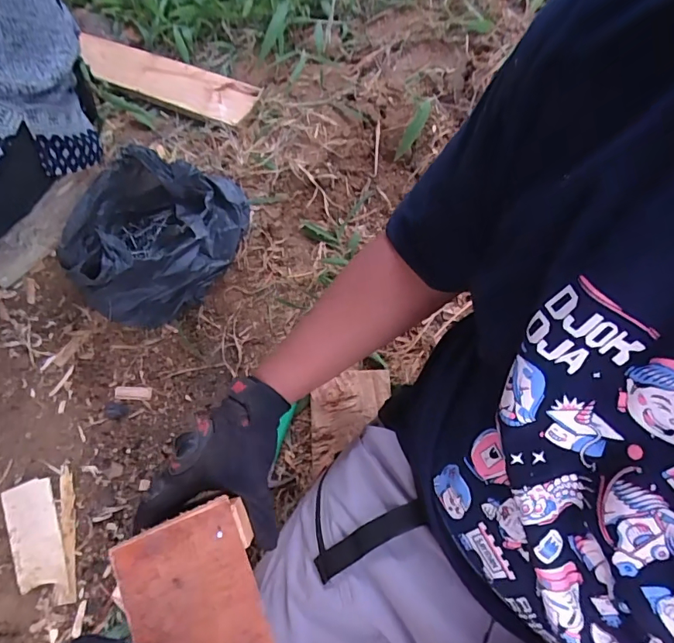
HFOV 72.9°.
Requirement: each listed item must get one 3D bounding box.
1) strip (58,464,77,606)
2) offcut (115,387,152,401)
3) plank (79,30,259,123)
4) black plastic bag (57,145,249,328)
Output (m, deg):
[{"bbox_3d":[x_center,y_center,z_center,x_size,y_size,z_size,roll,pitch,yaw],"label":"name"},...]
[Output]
[{"bbox_3d":[-0.357,0.279,0.602,0.023,0.007,0.168,-9,74,-9],"label":"strip"},{"bbox_3d":[-0.294,0.103,0.661,0.049,0.007,0.019,4,53,-16],"label":"offcut"},{"bbox_3d":[-0.338,-0.477,0.884,0.450,0.024,0.097,27,76,21],"label":"plank"},{"bbox_3d":[-0.276,-0.127,0.705,0.210,0.159,0.258,33,59,20],"label":"black plastic bag"}]

